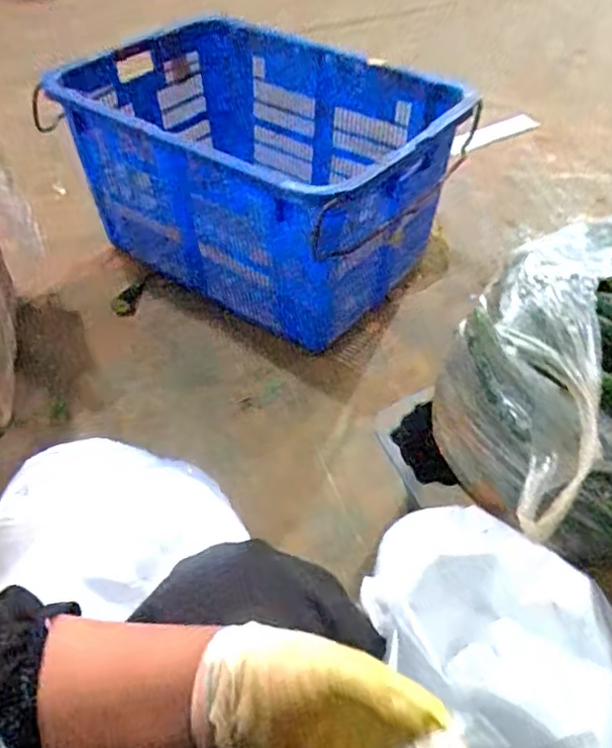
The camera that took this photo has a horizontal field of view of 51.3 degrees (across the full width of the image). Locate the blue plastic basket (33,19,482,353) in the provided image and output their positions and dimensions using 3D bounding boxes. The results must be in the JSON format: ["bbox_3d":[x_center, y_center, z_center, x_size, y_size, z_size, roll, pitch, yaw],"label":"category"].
[{"bbox_3d":[-0.084,-0.398,1.217,0.676,0.378,0.474,21,50,19],"label":"blue plastic basket"}]

